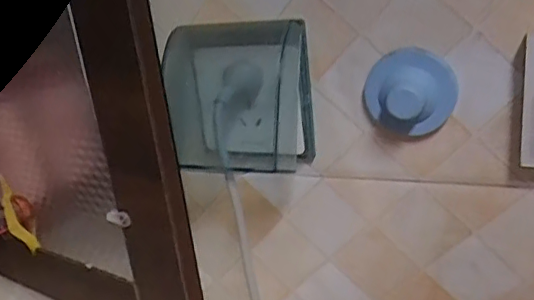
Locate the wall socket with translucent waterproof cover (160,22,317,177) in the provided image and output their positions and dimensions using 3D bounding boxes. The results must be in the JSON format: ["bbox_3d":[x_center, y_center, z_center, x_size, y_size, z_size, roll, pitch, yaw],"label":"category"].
[{"bbox_3d":[-0.023,-0.040,0.440,0.114,0.115,0.034,6,23,30],"label":"wall socket with translucent waterproof cover"}]

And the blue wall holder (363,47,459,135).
[{"bbox_3d":[0.095,-0.038,0.385,0.061,0.056,0.035,1,18,20],"label":"blue wall holder"}]

